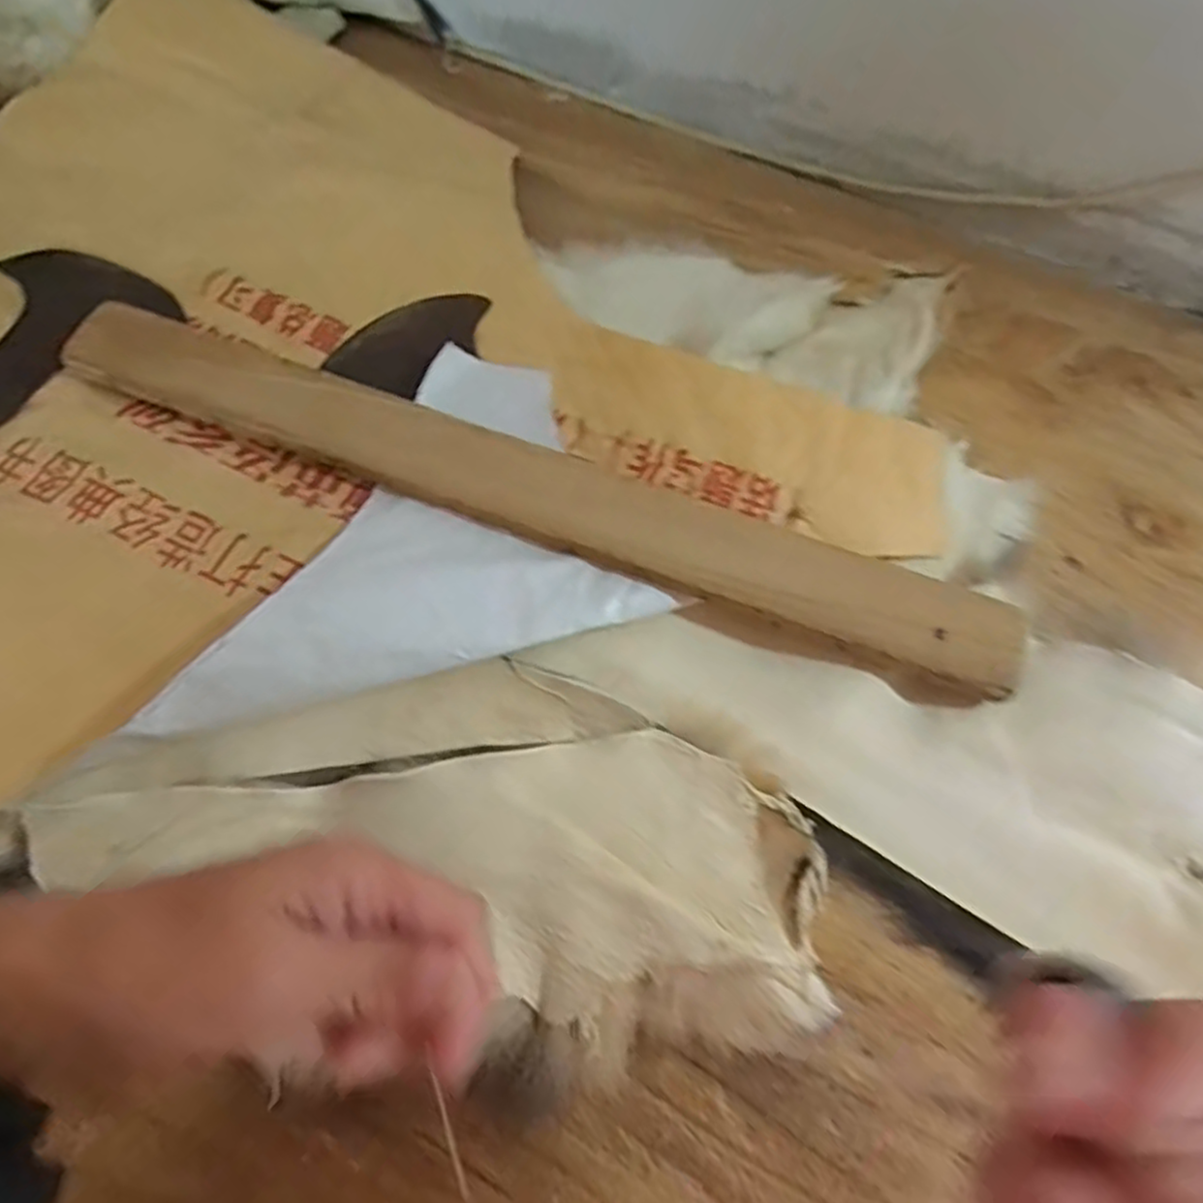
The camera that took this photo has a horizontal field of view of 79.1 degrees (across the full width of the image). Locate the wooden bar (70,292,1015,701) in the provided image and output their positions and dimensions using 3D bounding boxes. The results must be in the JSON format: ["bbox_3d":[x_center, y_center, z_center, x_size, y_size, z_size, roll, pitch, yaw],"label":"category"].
[{"bbox_3d":[-0.044,-0.059,0.357,0.484,0.018,0.047,21,67,8],"label":"wooden bar"}]

